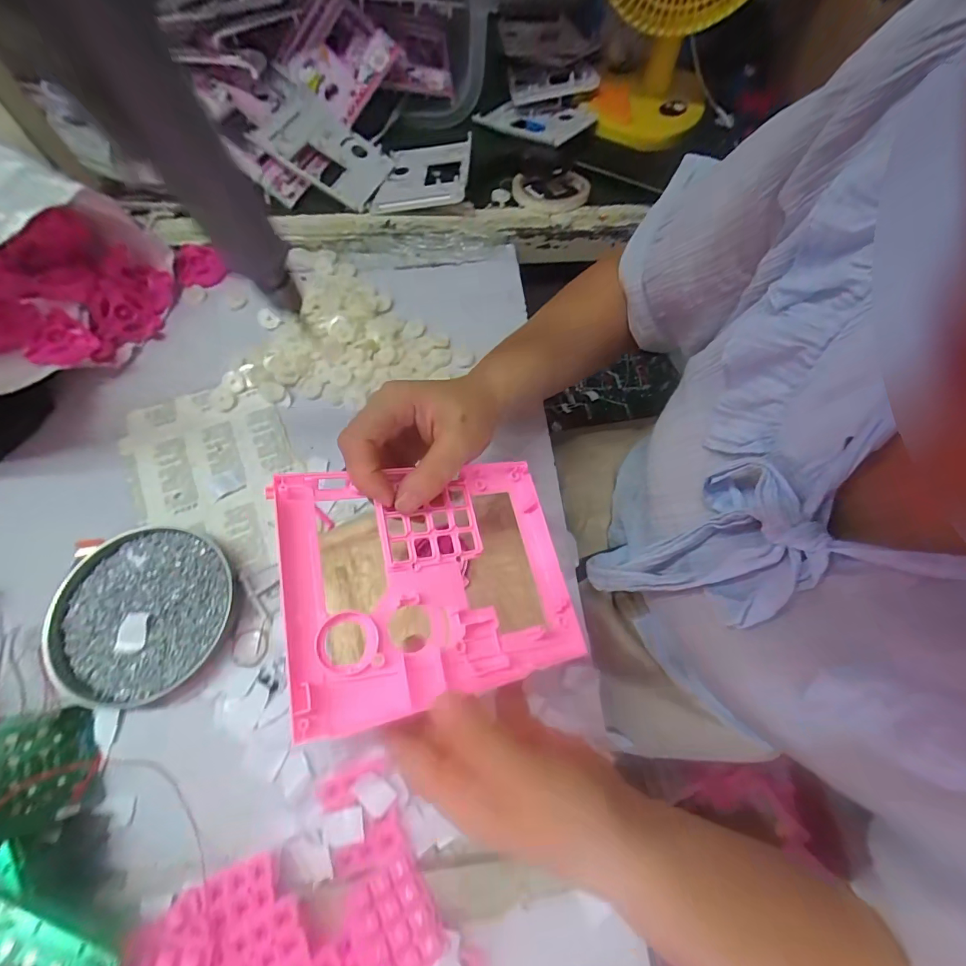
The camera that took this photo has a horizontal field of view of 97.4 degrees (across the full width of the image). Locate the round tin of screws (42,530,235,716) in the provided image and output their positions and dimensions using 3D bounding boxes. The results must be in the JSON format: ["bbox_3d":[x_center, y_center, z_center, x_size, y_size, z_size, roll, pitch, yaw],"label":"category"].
[{"bbox_3d":[-0.279,0.106,0.348,0.131,0.019,0.132,1,69,-1],"label":"round tin of screws"}]

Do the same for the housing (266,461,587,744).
[{"bbox_3d":[-0.028,0.053,0.248,0.160,0.018,0.130,-6,69,-25],"label":"housing"}]

